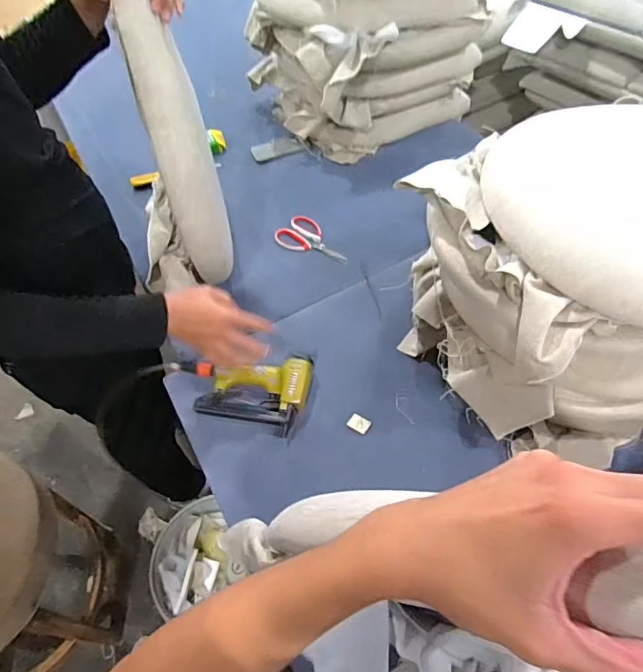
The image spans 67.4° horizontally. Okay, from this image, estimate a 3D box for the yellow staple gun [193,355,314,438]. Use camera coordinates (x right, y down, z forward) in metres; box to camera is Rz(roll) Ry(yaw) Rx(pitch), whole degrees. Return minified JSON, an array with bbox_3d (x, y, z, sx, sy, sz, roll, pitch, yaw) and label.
[{"bbox_3d":[-0.126,0.101,0.850,0.205,0.066,0.129,4,54,7],"label":"yellow staple gun"}]

